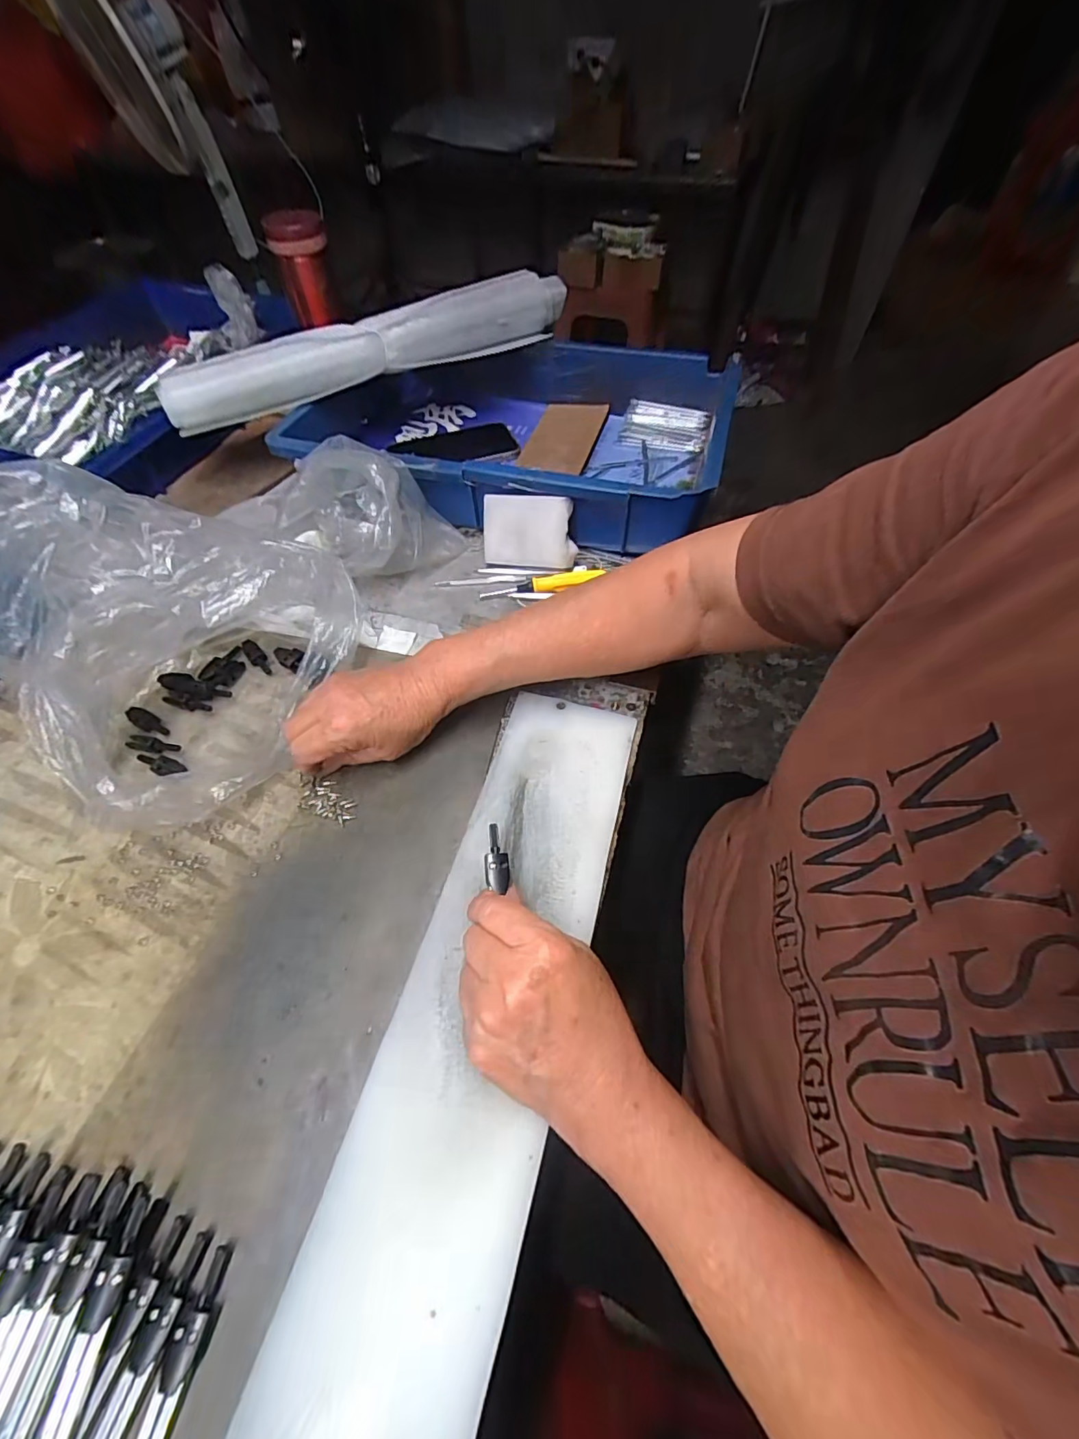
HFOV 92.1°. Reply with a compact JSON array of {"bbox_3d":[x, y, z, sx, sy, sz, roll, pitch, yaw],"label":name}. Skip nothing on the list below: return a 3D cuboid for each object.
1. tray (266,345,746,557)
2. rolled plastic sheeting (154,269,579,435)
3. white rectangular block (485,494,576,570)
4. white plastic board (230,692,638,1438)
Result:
[{"bbox_3d":[-0.035,-0.309,0.568,0.437,0.081,0.280,9,55,9],"label":"tray"},{"bbox_3d":[-0.167,-0.396,0.550,0.437,0.056,0.045,-24,58,-16],"label":"rolled plastic sheeting"},{"bbox_3d":[-0.010,-0.172,0.475,0.083,0.060,0.011,7,22,12],"label":"white rectangular block"},{"bbox_3d":[-0.027,0.148,0.288,0.091,0.006,0.398,12,56,11],"label":"white plastic board"}]

